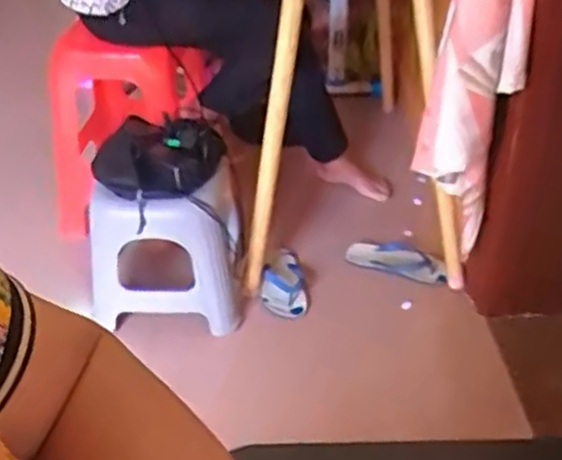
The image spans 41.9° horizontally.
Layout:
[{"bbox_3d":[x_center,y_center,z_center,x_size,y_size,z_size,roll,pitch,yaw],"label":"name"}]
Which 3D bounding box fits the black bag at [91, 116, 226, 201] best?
[{"bbox_3d":[-0.241,-0.145,1.461,0.256,0.070,0.204,-7,36,-7],"label":"black bag"}]

